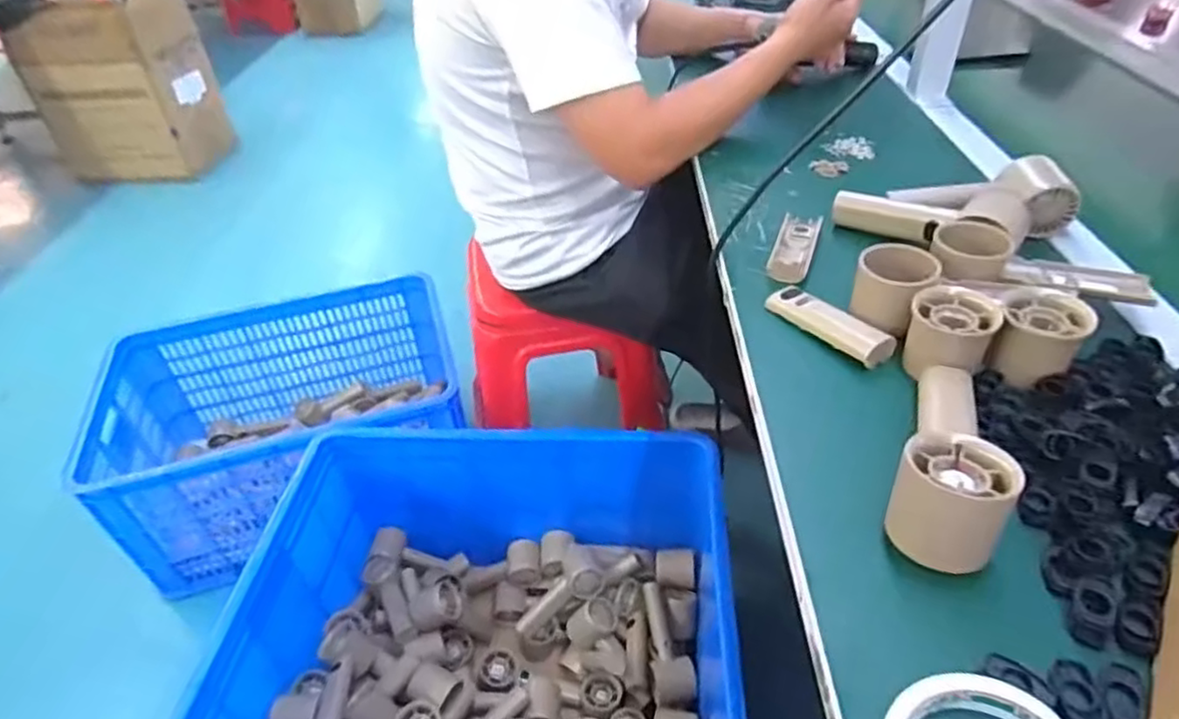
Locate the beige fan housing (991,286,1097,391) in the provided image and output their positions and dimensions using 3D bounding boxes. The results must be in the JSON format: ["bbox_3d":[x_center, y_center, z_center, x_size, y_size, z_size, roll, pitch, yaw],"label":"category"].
[{"bbox_3d":[0.319,-0.017,0.490,0.056,0.046,0.055,27,49,30],"label":"beige fan housing"}]

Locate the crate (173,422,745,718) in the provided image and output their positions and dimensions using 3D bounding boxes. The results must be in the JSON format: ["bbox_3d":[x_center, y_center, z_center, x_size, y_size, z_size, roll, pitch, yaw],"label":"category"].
[{"bbox_3d":[-0.139,0.390,0.962,0.553,0.330,0.522,1,41,4],"label":"crate"}]

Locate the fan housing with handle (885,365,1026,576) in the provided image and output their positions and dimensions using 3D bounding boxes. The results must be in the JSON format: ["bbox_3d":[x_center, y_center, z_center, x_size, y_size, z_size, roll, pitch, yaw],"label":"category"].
[{"bbox_3d":[0.228,0.049,0.422,0.059,0.055,0.156,18,45,23],"label":"fan housing with handle"}]

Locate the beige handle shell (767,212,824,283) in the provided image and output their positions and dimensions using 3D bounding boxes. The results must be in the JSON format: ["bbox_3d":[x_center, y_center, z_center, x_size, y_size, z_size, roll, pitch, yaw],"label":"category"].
[{"bbox_3d":[0.193,-0.108,0.646,0.037,0.014,0.103,14,44,19],"label":"beige handle shell"}]

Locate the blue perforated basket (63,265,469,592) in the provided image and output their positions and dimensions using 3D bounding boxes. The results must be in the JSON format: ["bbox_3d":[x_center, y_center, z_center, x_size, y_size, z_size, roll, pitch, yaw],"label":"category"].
[{"bbox_3d":[-0.555,0.115,1.312,0.596,0.264,0.422,-14,42,-13],"label":"blue perforated basket"}]

